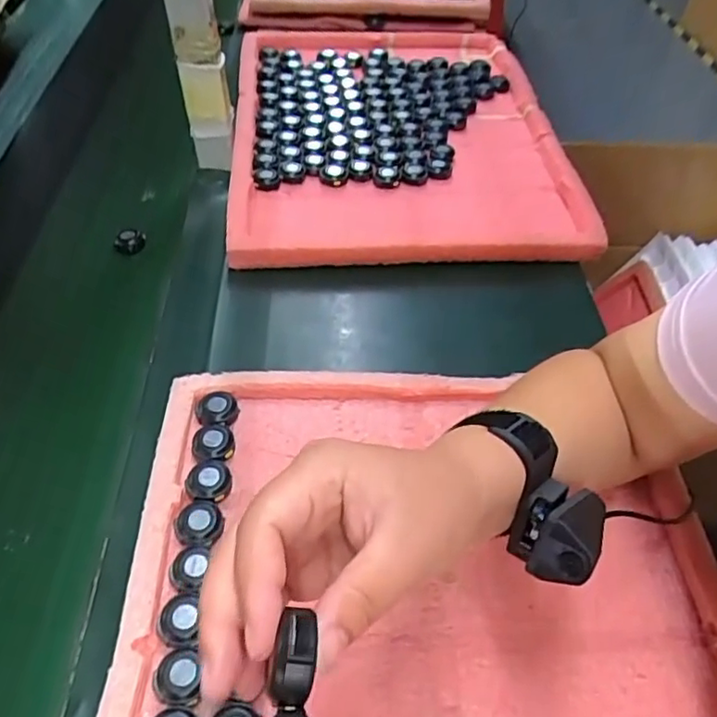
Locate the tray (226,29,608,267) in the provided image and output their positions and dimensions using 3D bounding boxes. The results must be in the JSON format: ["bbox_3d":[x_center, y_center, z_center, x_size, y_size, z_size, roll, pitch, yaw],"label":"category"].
[{"bbox_3d":[0.043,-0.298,0.768,0.378,0.038,0.535,-2,49,-2],"label":"tray"}]

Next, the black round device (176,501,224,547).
[{"bbox_3d":[-0.104,0.109,0.401,0.030,0.016,0.031,0,49,0],"label":"black round device"}]

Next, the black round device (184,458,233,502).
[{"bbox_3d":[-0.103,0.085,0.423,0.030,0.014,0.032,0,49,0],"label":"black round device"}]

